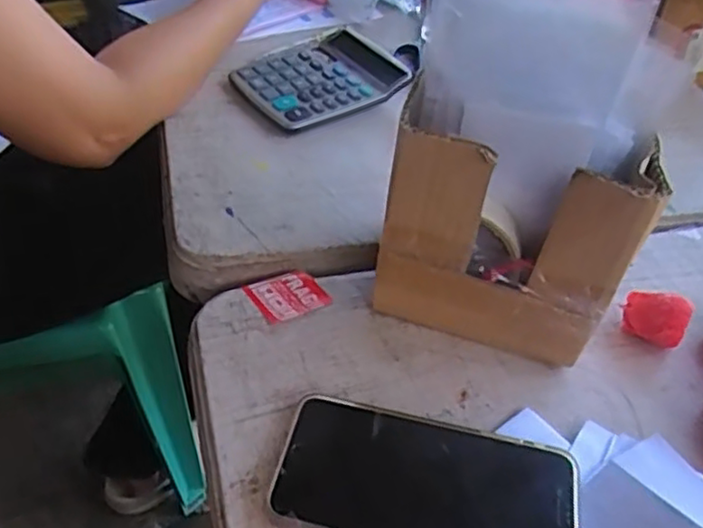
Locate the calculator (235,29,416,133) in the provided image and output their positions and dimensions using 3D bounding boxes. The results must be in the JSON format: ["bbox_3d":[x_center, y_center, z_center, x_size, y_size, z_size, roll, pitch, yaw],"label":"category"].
[{"bbox_3d":[-0.026,-0.185,0.659,0.168,0.028,0.118,-24,52,-30],"label":"calculator"}]

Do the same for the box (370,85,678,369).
[{"bbox_3d":[0.092,-0.013,0.415,0.144,0.134,0.054,16,44,9],"label":"box"}]

